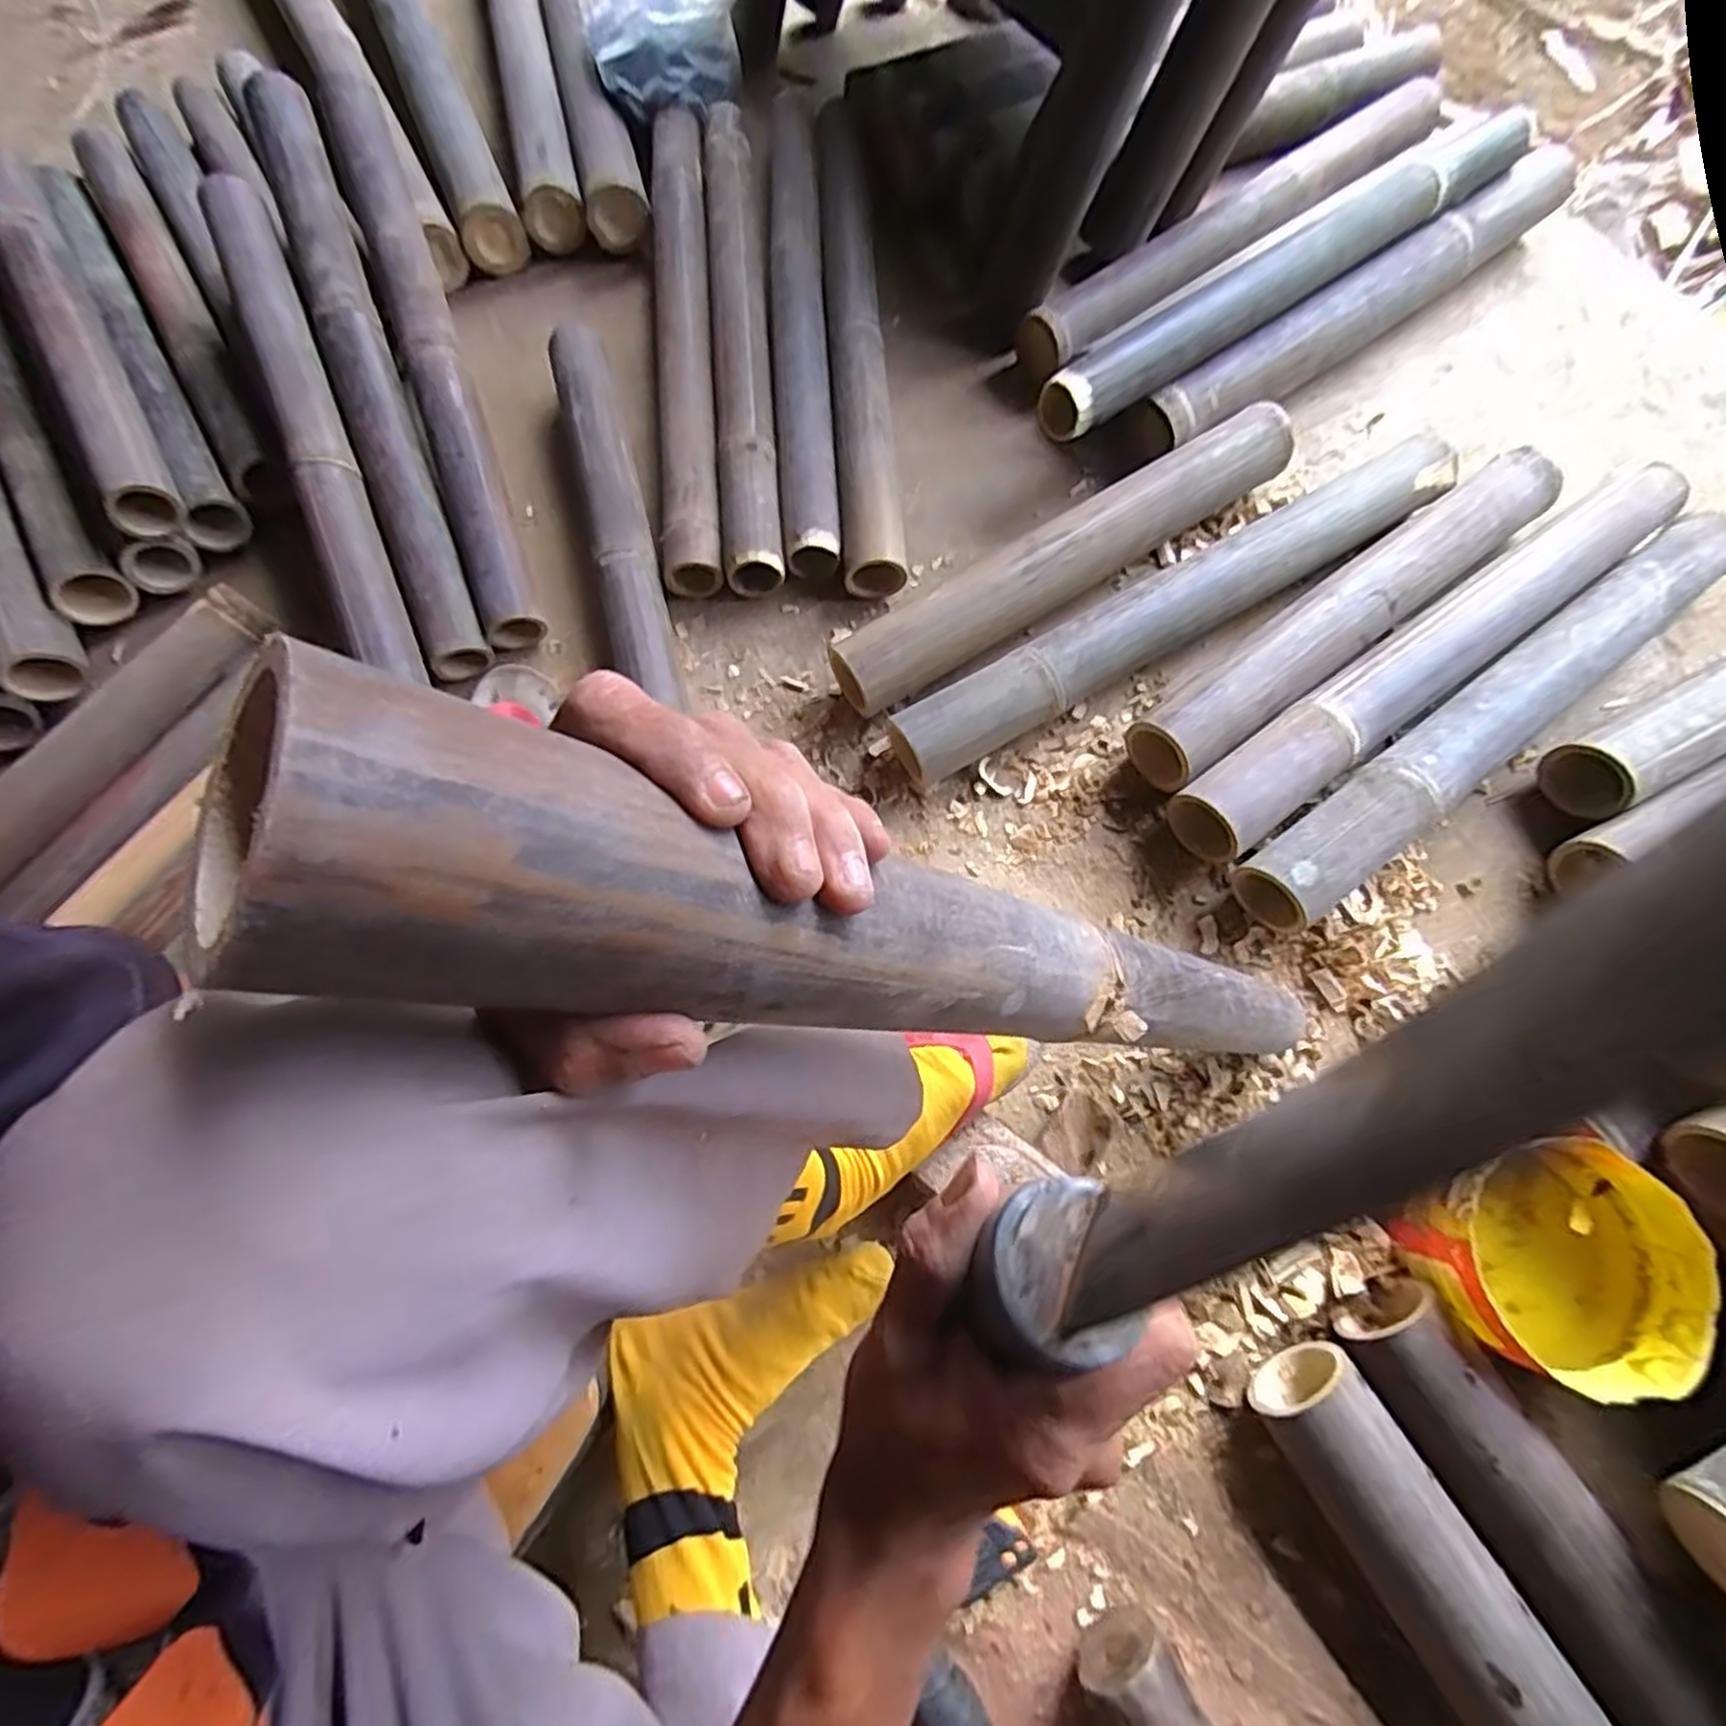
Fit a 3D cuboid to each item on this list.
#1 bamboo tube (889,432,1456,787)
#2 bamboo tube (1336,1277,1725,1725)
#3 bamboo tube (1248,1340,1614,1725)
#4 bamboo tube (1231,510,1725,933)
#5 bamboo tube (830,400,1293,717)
[{"bbox_3d":[0.282,-0.231,0.693,0.563,0.073,0.073,-27,75,-9],"label":"bamboo tube"},{"bbox_3d":[0.479,0.504,0.459,0.074,0.060,0.481,-29,75,-10],"label":"bamboo tube"},{"bbox_3d":[0.415,0.540,0.454,0.075,0.071,0.480,-31,74,-8],"label":"bamboo tube"},{"bbox_3d":[0.551,-0.135,0.651,0.582,0.067,0.072,-35,75,-9],"label":"bamboo tube"},{"bbox_3d":[0.189,-0.281,0.701,0.474,0.065,0.069,-31,74,-8],"label":"bamboo tube"}]

